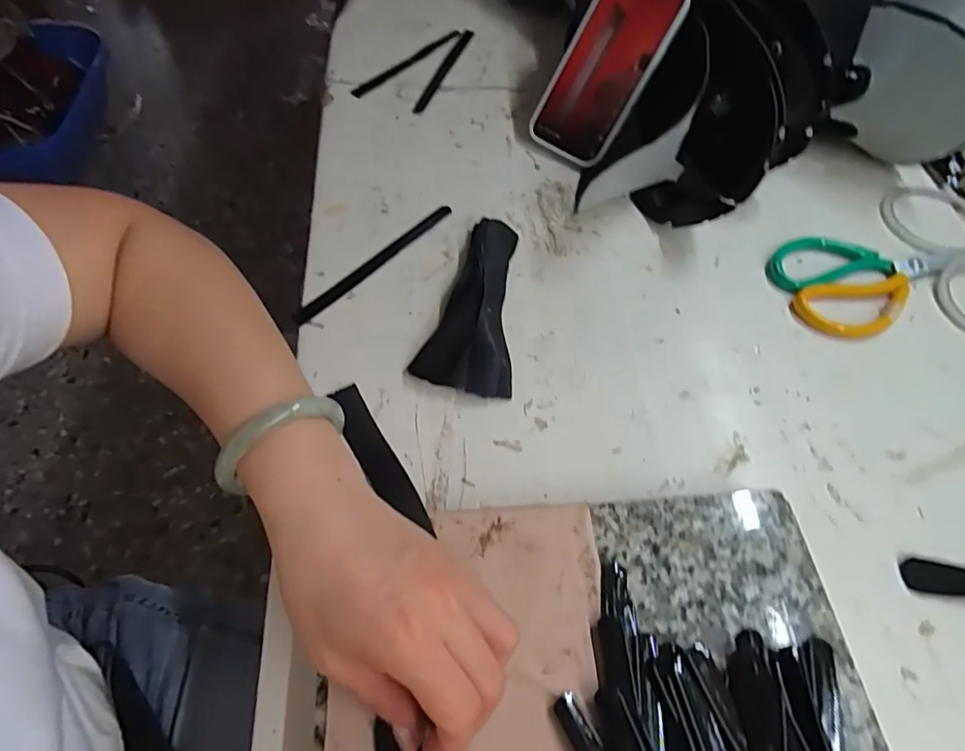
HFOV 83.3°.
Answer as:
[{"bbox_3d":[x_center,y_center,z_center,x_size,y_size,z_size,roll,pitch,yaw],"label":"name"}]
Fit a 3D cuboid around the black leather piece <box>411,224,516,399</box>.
[{"bbox_3d":[-0.010,-0.061,0.424,0.068,0.020,0.163,5,58,-1],"label":"black leather piece"}]

